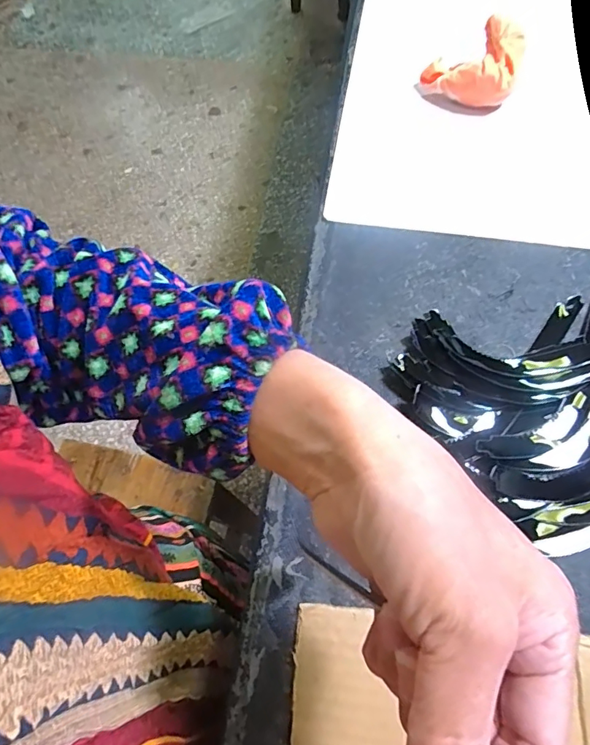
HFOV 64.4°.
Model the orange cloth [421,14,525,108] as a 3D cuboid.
[{"bbox_3d":[0.172,-0.301,0.456,0.086,0.052,0.063,18,69,10],"label":"orange cloth"}]

